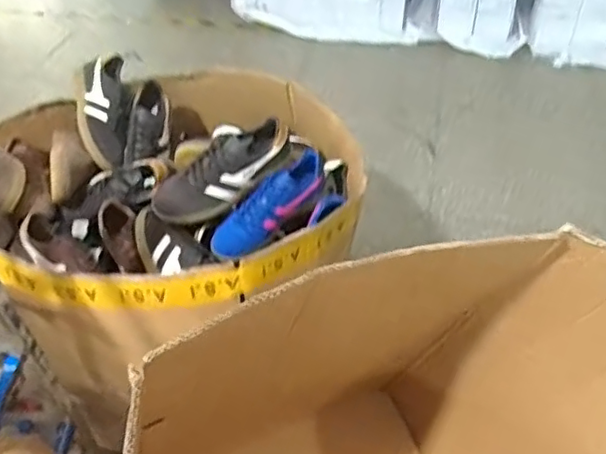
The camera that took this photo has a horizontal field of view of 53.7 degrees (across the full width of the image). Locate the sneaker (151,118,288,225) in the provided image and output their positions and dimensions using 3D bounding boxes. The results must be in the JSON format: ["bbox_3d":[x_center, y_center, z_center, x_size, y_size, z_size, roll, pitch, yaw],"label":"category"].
[{"bbox_3d":[-0.156,-0.109,1.141,0.284,0.096,0.095,-37,53,-4],"label":"sneaker"}]

